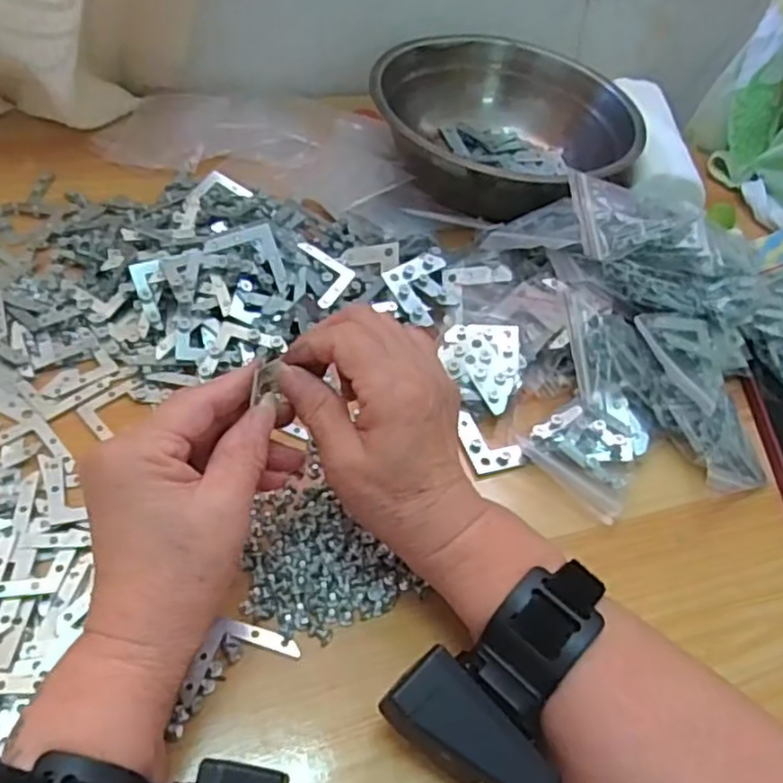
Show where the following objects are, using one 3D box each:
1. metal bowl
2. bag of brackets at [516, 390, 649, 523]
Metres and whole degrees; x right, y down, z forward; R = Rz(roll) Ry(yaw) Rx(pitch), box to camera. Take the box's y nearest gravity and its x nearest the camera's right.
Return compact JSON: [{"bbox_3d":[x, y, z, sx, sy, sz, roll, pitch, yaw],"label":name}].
[{"bbox_3d":[0.086,-0.209,0.568,0.188,0.069,0.180,5,49,-6],"label":"metal bowl"},{"bbox_3d":[0.118,0.032,0.402,0.068,0.025,0.062,-30,61,-30],"label":"bag of brackets"}]

